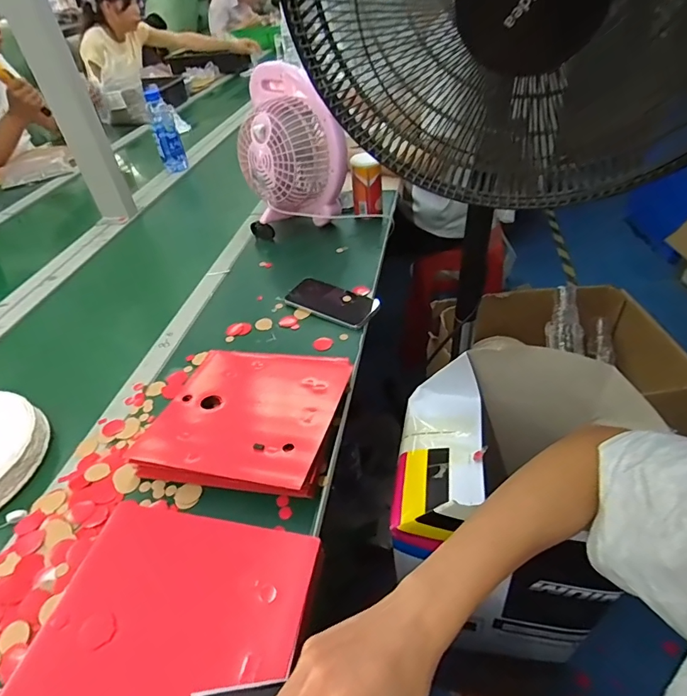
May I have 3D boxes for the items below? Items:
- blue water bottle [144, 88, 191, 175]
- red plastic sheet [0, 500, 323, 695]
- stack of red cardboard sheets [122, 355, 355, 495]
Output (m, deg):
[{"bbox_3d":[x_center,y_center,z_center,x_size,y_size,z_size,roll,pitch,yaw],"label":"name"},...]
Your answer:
[{"bbox_3d":[-0.514,-0.617,1.297,0.072,0.215,0.057,-19,44,-14],"label":"blue water bottle"},{"bbox_3d":[-0.151,0.246,0.373,0.219,0.015,0.222,6,43,12],"label":"red plastic sheet"},{"bbox_3d":[-0.125,0.075,0.590,0.245,0.035,0.237,8,44,15],"label":"stack of red cardboard sheets"}]

